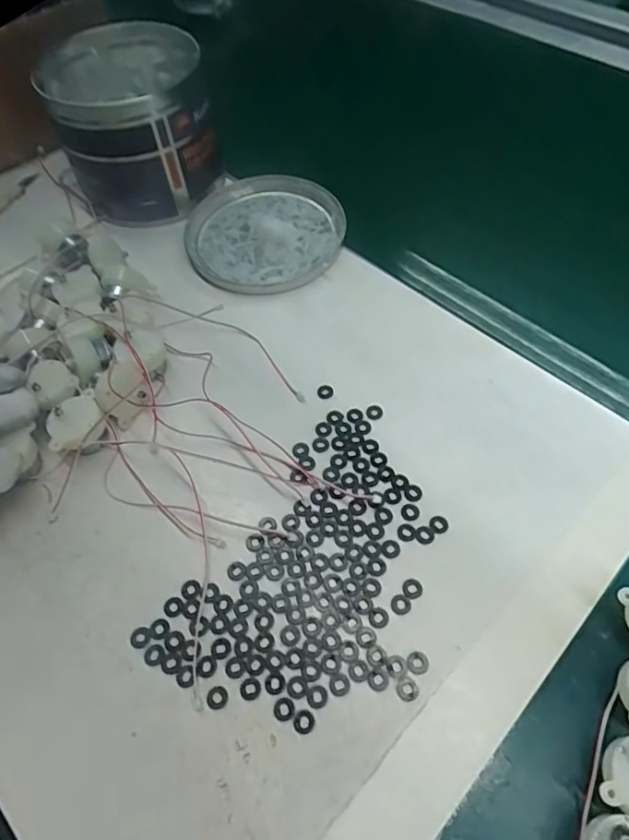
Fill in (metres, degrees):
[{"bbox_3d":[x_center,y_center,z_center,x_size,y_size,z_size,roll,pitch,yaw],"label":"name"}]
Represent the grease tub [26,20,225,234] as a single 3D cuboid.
[{"bbox_3d":[-0.148,-0.253,0.451,0.118,0.109,0.144,-13,58,-5],"label":"grease tub"}]

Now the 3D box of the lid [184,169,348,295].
[{"bbox_3d":[-0.040,-0.156,0.436,0.126,0.017,0.121,-2,57,3],"label":"lid"}]

